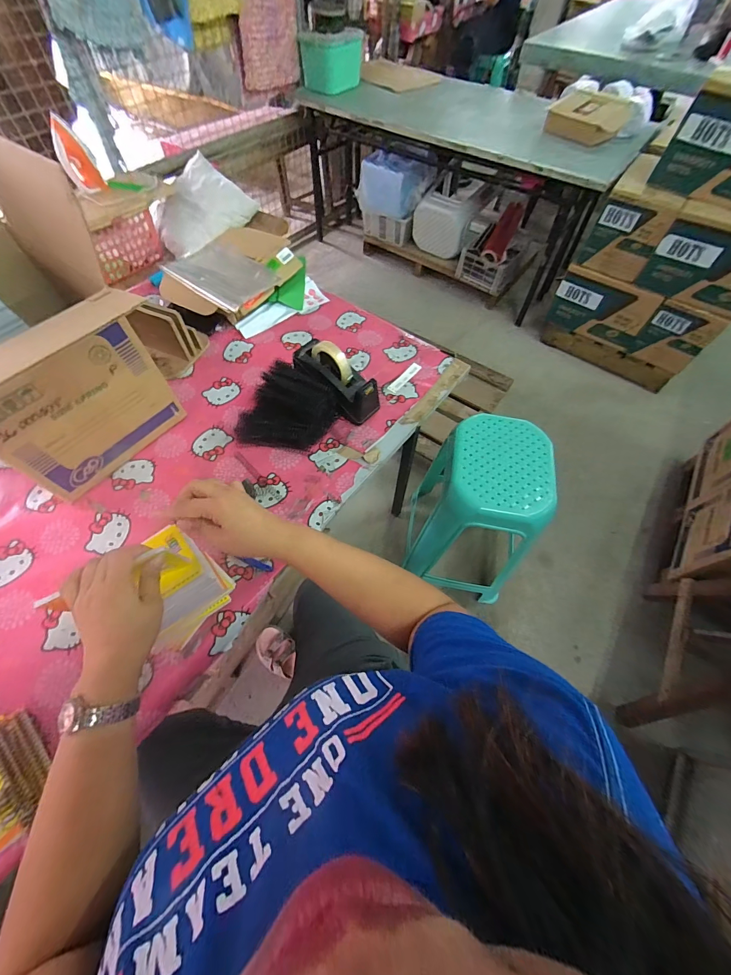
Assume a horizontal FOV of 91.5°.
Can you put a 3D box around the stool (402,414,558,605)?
[{"bbox_3d":[0.328,0.082,1.139,0.319,0.532,0.353,10,60,4],"label":"stool"}]

